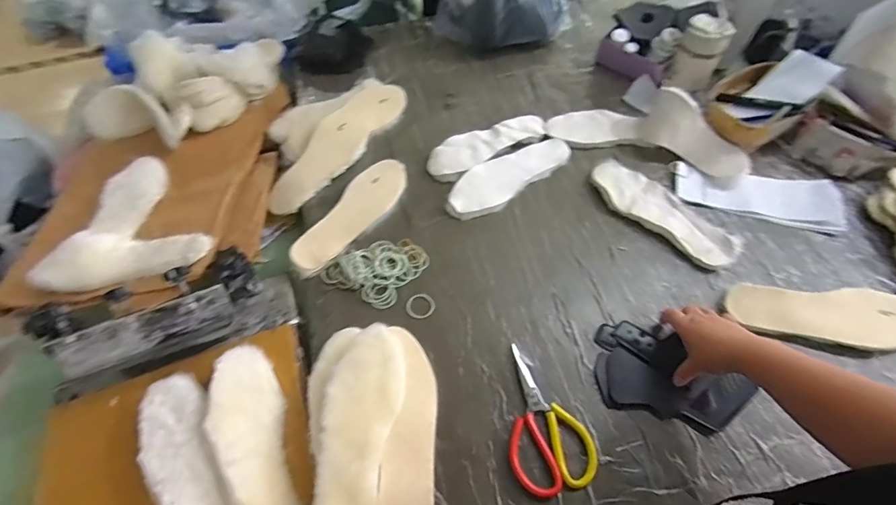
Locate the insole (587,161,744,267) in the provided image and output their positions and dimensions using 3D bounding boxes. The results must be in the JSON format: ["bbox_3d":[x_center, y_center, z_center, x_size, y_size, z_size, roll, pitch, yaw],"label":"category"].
[{"bbox_3d":[0.379,-0.078,0.744,0.099,0.016,0.276,-33,61,-17],"label":"insole"}]

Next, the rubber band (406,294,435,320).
[{"bbox_3d":[-0.045,0.086,0.669,0.045,0.004,0.044,-2,57,2],"label":"rubber band"}]

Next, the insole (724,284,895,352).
[{"bbox_3d":[0.568,0.097,0.612,0.276,0.027,0.086,2,66,3],"label":"insole"}]

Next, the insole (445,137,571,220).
[{"bbox_3d":[0.117,-0.152,0.802,0.281,0.025,0.087,-33,61,-17],"label":"insole"}]

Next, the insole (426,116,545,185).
[{"bbox_3d":[0.082,-0.222,0.845,0.264,0.014,0.099,-24,58,-12],"label":"insole"}]

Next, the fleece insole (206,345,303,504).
[{"bbox_3d":[-0.253,0.251,0.535,0.089,0.027,0.277,-3,55,-34],"label":"fleece insole"}]

